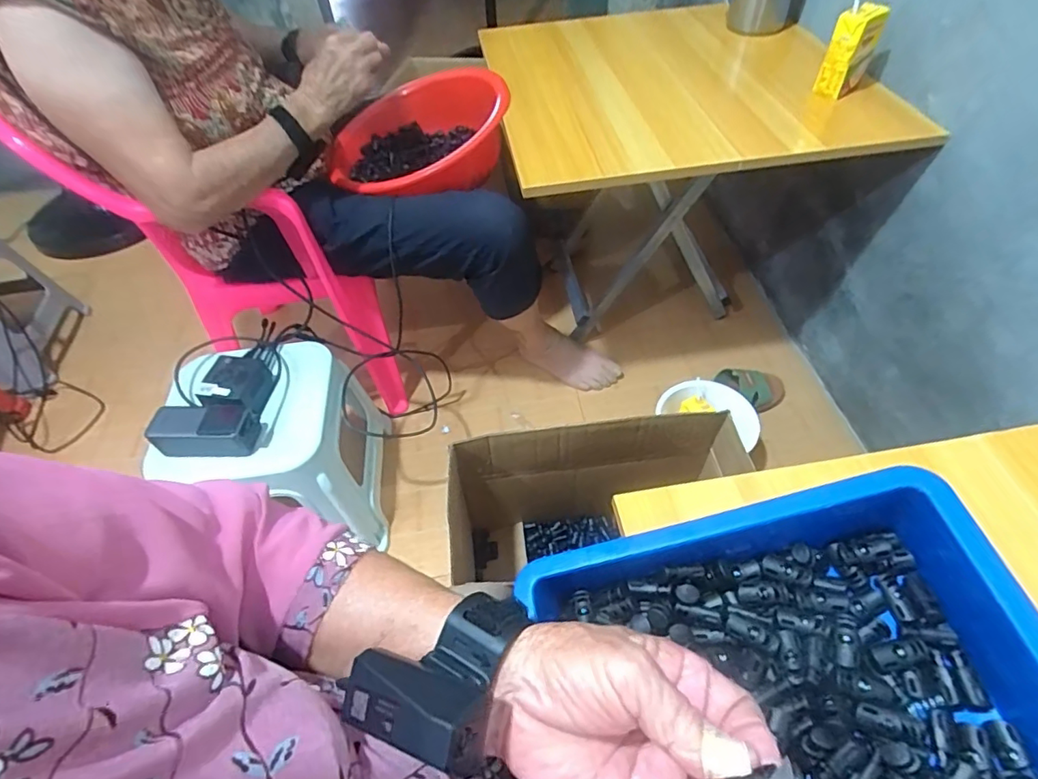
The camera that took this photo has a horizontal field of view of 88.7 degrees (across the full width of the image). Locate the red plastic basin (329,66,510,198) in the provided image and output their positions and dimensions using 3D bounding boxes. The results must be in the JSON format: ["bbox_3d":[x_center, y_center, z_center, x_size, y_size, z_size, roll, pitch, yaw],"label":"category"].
[{"bbox_3d":[-0.174,-0.428,0.937,0.349,0.120,0.349,-14,48,16],"label":"red plastic basin"}]

